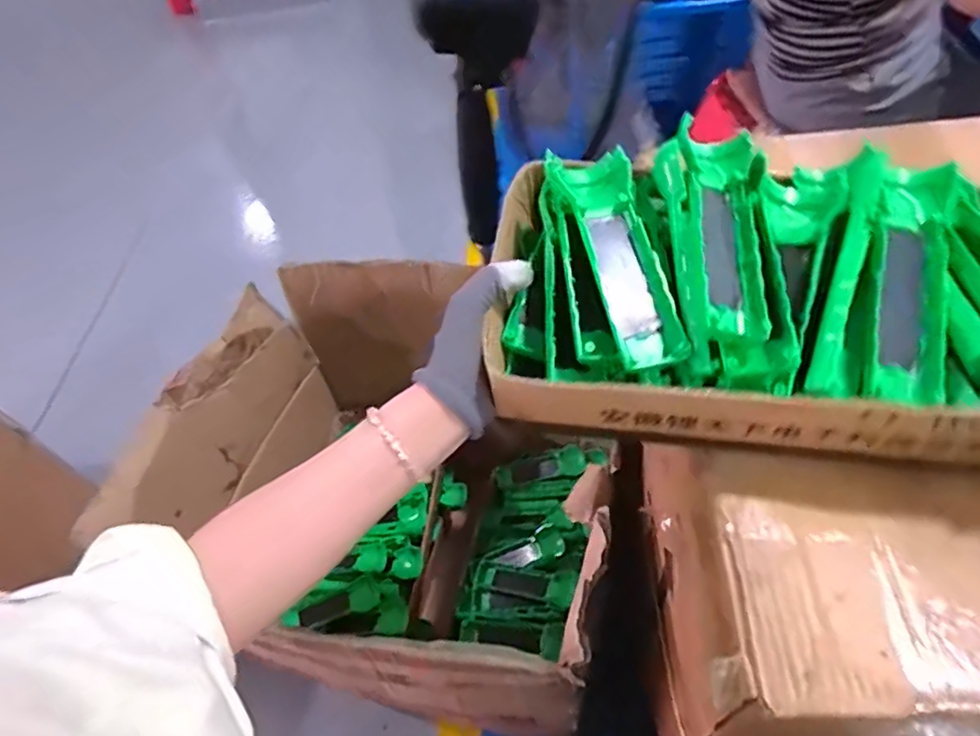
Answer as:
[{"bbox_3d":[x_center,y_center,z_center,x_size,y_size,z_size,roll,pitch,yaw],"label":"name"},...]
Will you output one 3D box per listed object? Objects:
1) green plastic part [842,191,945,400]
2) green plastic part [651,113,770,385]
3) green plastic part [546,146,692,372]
[{"bbox_3d":[0.253,-0.047,0.371,0.052,0.024,0.135,10,80,15],"label":"green plastic part"},{"bbox_3d":[0.145,-0.079,0.394,0.061,0.031,0.169,0,70,7],"label":"green plastic part"},{"bbox_3d":[0.087,-0.076,0.412,0.048,0.021,0.163,-14,72,-6],"label":"green plastic part"}]

